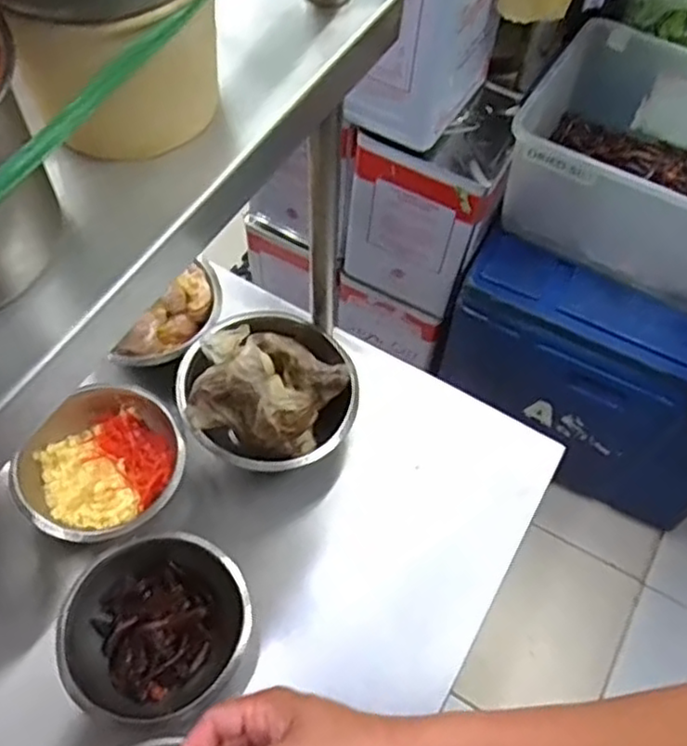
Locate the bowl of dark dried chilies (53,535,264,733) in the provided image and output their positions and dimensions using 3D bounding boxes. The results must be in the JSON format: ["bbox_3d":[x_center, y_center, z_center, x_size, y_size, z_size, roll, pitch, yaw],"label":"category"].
[{"bbox_3d":[-0.155,0.226,0.611,0.150,0.089,0.151,1,60,-2],"label":"bowl of dark dried chilies"}]

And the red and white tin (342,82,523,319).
[{"bbox_3d":[0.156,-0.326,1.297,0.242,0.366,0.219,22,62,10],"label":"red and white tin"}]

